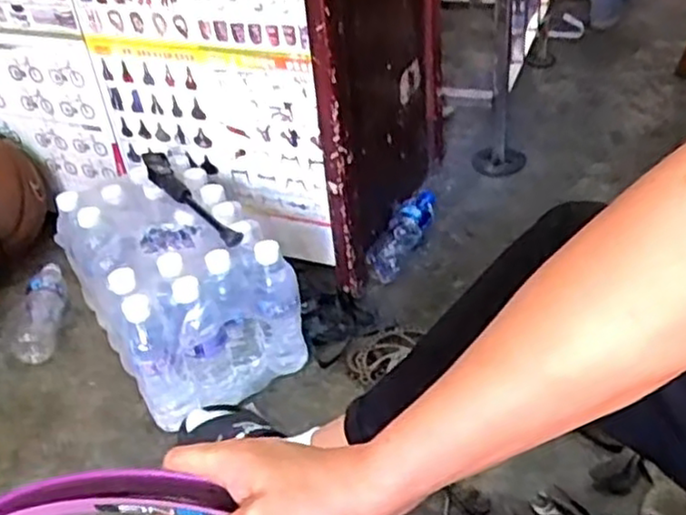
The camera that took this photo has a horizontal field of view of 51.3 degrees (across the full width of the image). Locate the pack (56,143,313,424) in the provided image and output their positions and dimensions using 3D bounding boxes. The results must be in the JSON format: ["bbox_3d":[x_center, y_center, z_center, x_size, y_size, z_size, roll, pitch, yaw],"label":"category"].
[{"bbox_3d":[-0.243,0.036,1.059,0.232,0.215,0.345,-26,42,-24],"label":"pack"}]

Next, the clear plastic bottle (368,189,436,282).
[{"bbox_3d":[0.109,-0.046,1.245,0.057,0.055,0.248,13,42,23],"label":"clear plastic bottle"}]

